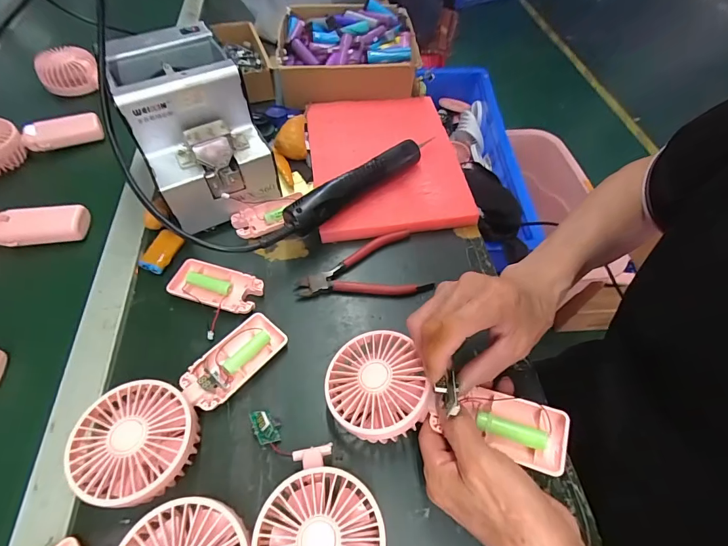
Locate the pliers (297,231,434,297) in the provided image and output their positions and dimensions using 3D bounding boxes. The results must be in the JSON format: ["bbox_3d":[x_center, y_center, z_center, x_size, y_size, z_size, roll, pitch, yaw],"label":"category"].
[{"bbox_3d":[-0.002,-0.009,0.431,0.143,0.017,0.082,-5,56,-3],"label":"pliers"}]

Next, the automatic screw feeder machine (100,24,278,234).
[{"bbox_3d":[-0.196,-0.169,0.438,0.124,0.137,0.175,-25,59,-16],"label":"automatic screw feeder machine"}]

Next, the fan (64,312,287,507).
[{"bbox_3d":[-0.150,0.104,0.327,0.086,0.029,0.183,32,48,19],"label":"fan"}]

